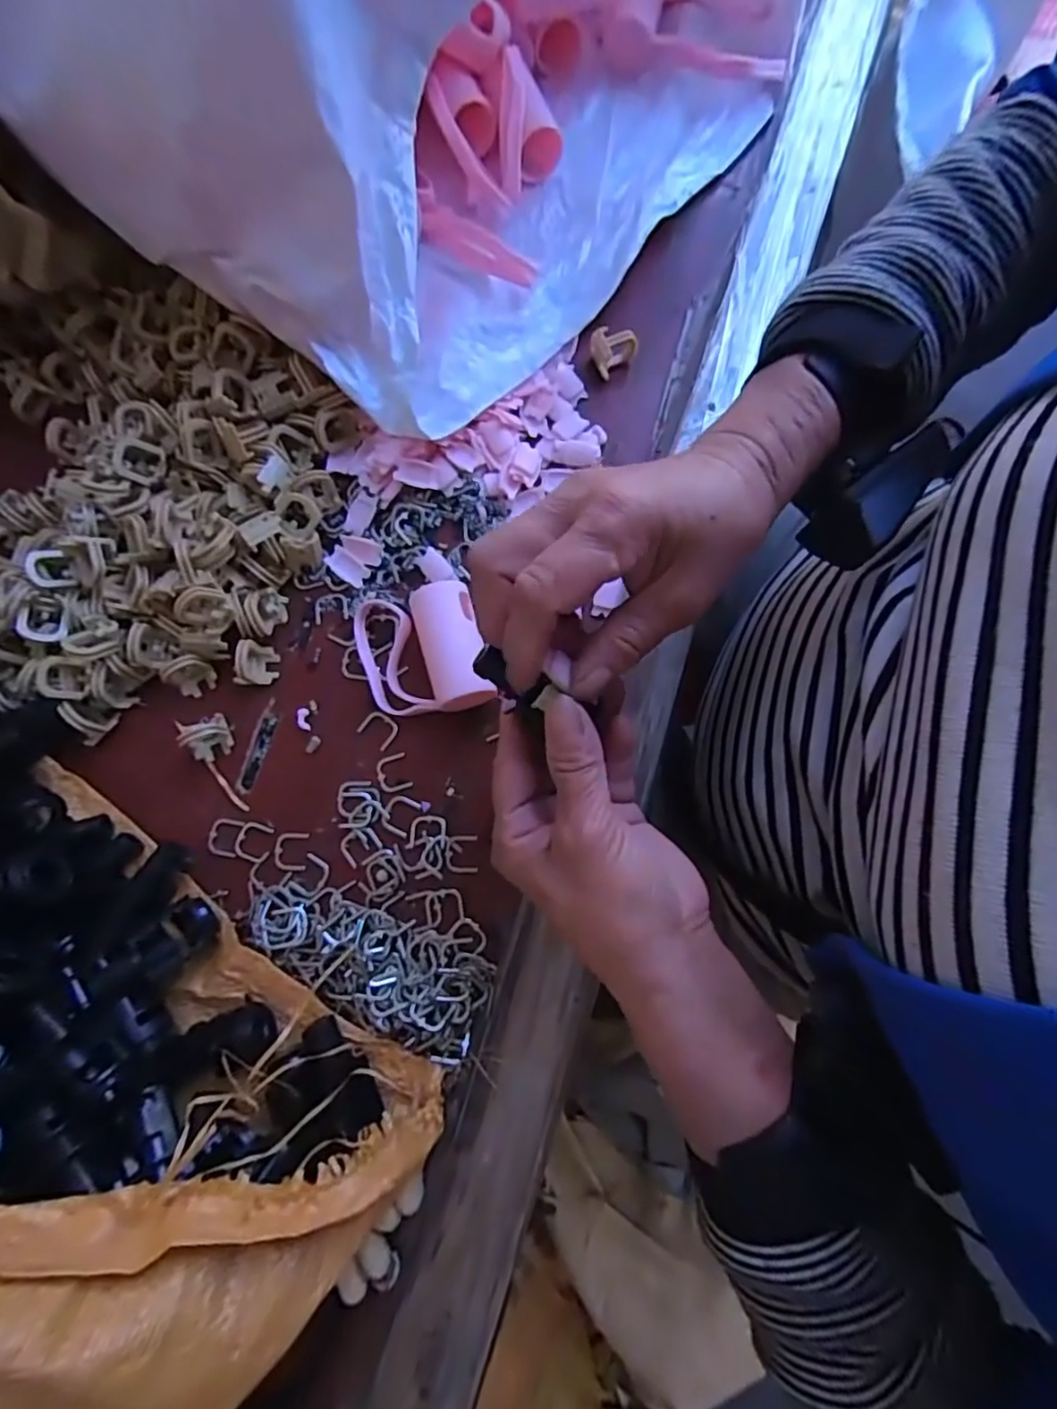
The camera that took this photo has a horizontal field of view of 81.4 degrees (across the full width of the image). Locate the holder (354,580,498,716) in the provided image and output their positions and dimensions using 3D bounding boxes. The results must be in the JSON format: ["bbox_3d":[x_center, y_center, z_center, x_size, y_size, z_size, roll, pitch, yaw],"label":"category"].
[{"bbox_3d":[-0.056,-0.028,0.321,0.070,0.029,0.062,-5,79,-1],"label":"holder"}]

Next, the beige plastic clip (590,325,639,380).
[{"bbox_3d":[0.048,-0.201,0.352,0.026,0.021,0.020,11,79,2],"label":"beige plastic clip"}]

